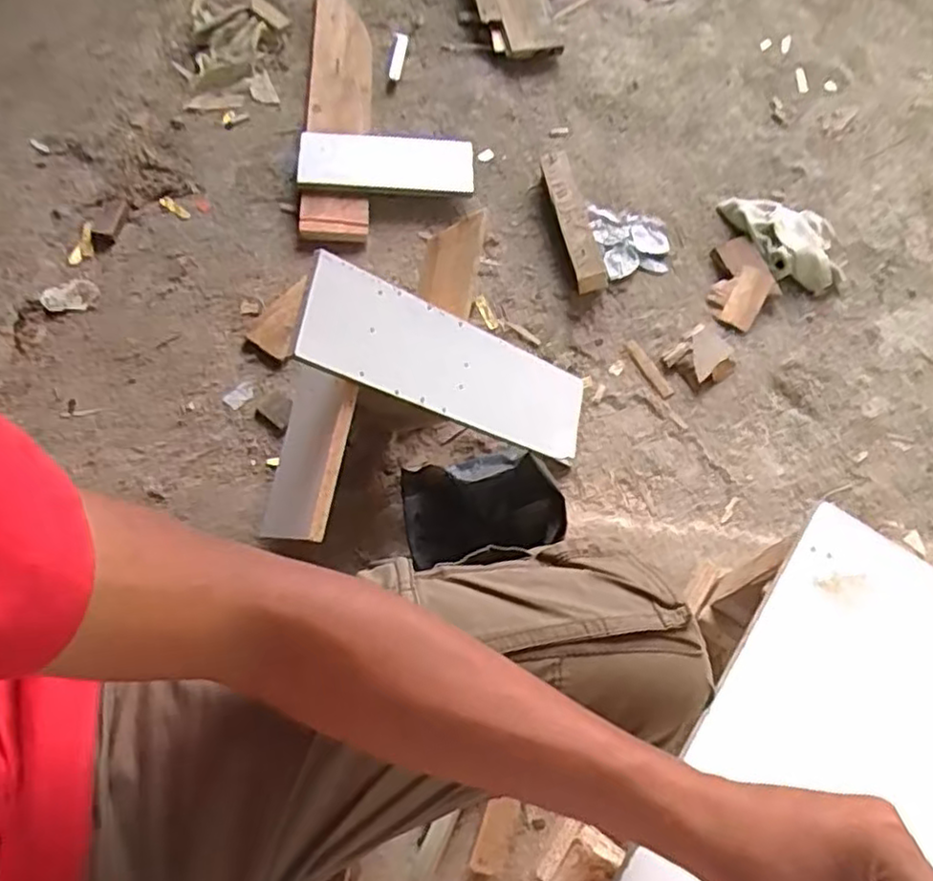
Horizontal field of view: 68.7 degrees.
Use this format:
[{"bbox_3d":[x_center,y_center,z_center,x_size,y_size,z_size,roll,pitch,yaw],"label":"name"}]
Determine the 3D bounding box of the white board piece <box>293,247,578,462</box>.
[{"bbox_3d":[-0.009,-0.083,0.803,0.398,0.016,0.119,20,72,-35],"label":"white board piece"}]

